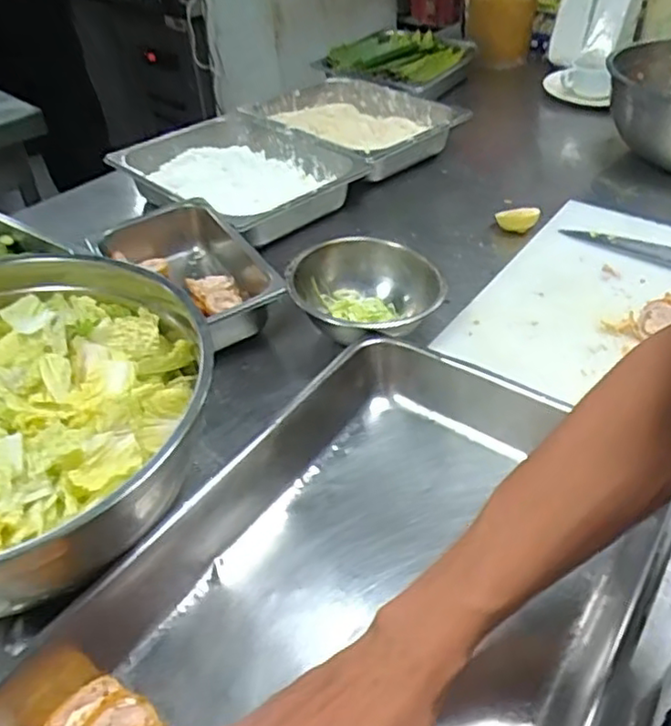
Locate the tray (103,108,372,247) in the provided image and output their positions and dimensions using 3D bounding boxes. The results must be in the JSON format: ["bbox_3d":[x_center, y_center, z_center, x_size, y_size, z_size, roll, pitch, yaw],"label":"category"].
[{"bbox_3d":[-0.138,-0.268,1.016,0.254,0.089,0.332,-33,50,-31],"label":"tray"}]

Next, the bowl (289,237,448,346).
[{"bbox_3d":[0.032,-0.069,0.742,0.155,0.064,0.156,-1,41,1],"label":"bowl"}]

